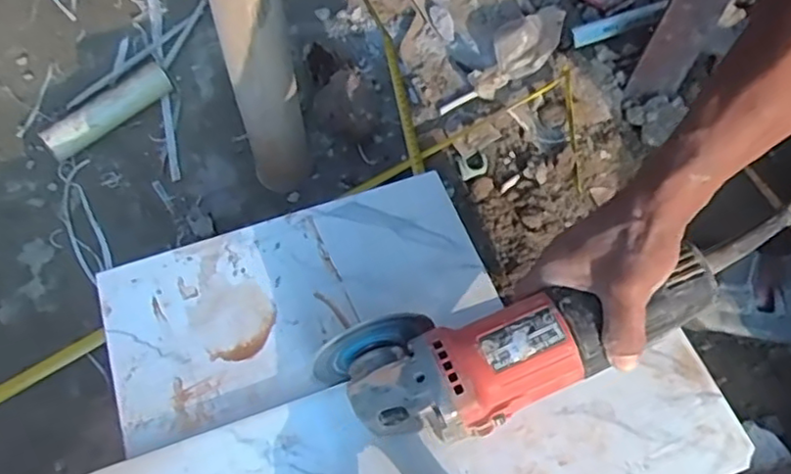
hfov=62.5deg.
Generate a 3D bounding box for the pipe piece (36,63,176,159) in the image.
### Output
[{"bbox_3d":[-0.360,-0.159,0.815,0.041,0.044,0.167,40,66,20],"label":"pipe piece"}]

